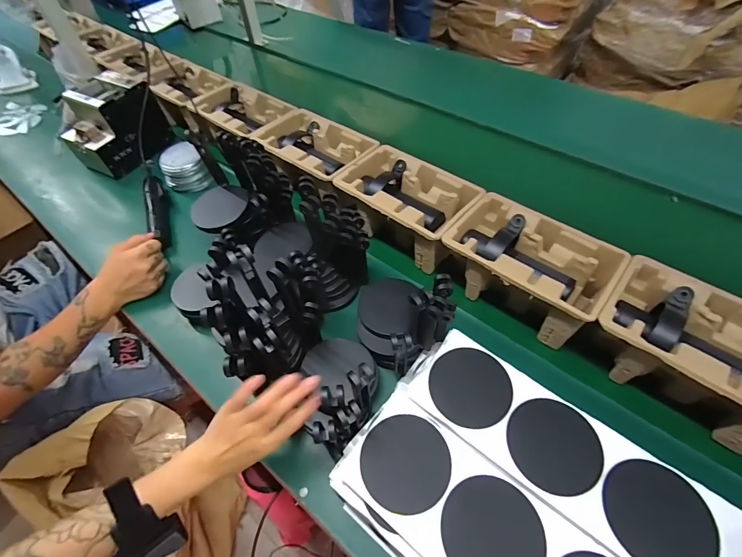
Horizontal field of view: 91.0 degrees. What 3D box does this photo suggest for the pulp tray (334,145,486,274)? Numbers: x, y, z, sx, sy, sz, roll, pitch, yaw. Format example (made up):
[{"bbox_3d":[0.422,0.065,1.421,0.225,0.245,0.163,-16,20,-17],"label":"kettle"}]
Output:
[{"bbox_3d":[0.062,-0.127,0.652,0.225,0.107,0.146,31,55,27],"label":"pulp tray"}]

